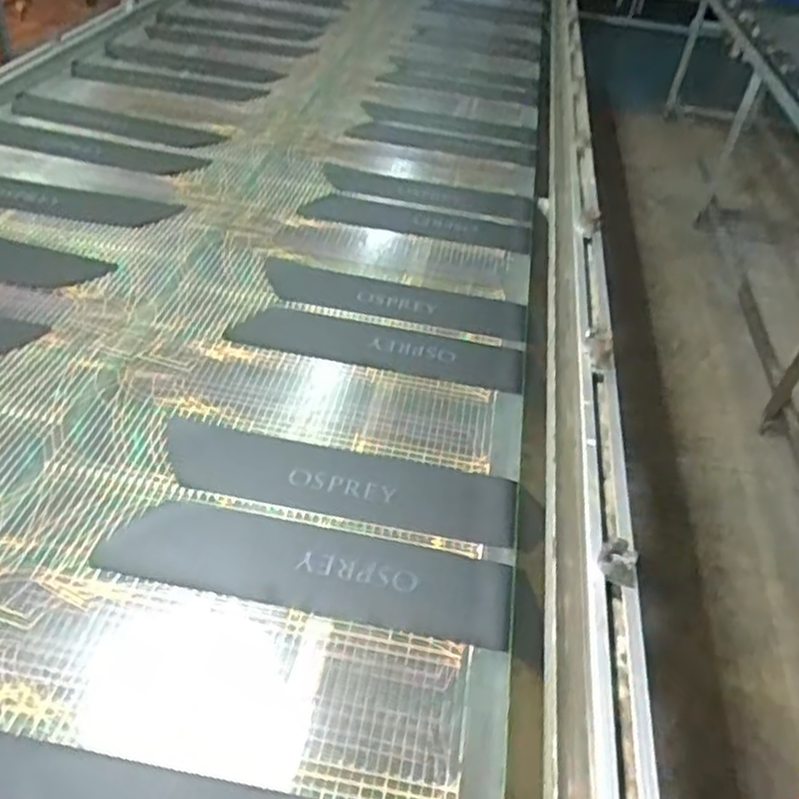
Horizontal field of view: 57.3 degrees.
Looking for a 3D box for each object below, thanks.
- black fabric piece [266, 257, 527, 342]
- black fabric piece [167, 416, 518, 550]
[{"bbox_3d":[-0.006,-0.166,1.161,0.416,0.010,0.122,9,42,4],"label":"black fabric piece"},{"bbox_3d":[-0.070,0.093,0.862,0.416,0.009,0.109,11,39,3],"label":"black fabric piece"}]

